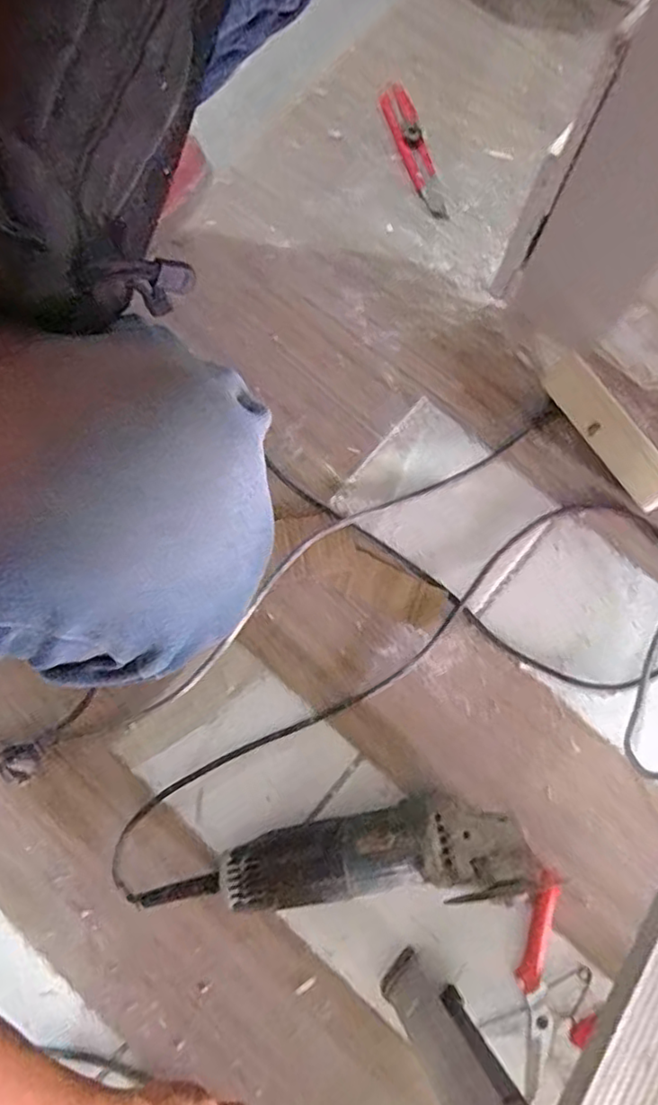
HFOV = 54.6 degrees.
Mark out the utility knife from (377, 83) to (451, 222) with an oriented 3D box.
[{"bbox_3d":[0.094,-0.441,0.705,0.032,0.014,0.166,-18,77,-3],"label":"utility knife"}]

